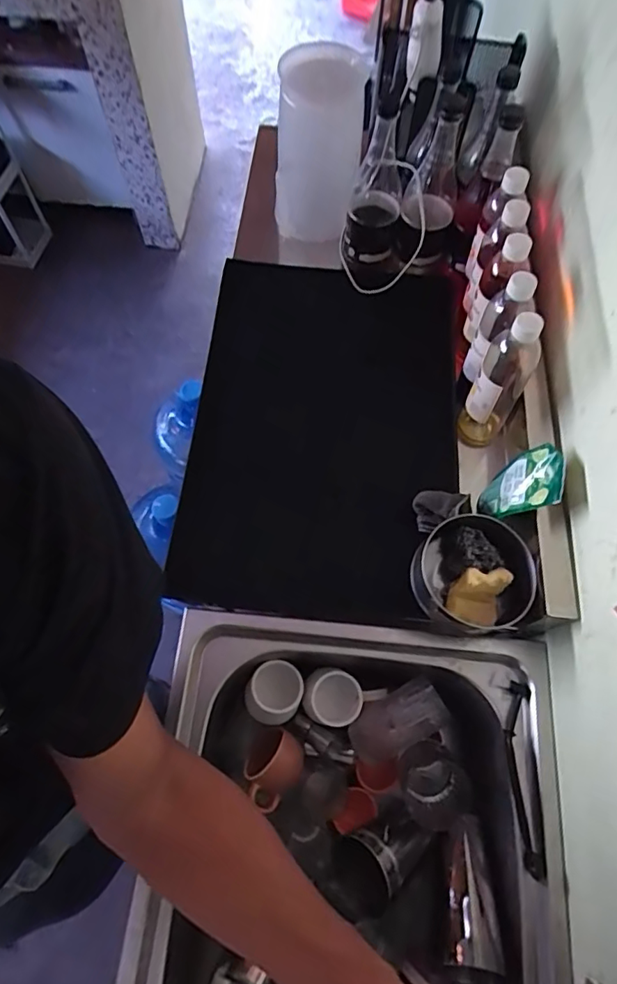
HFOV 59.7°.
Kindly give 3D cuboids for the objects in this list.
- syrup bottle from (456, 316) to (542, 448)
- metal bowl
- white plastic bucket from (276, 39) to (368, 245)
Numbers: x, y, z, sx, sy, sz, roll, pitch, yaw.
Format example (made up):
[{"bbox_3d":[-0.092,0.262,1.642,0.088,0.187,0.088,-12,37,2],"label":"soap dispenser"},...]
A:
[{"bbox_3d":[0.254,-0.146,0.714,0.061,0.250,0.069,31,69,12],"label":"syrup bottle"},{"bbox_3d":[0.209,0.105,0.692,0.139,0.090,0.129,0,66,-1],"label":"metal bowl"},{"bbox_3d":[0.014,-0.555,0.863,0.137,0.225,0.160,3,66,1],"label":"white plastic bucket"}]

